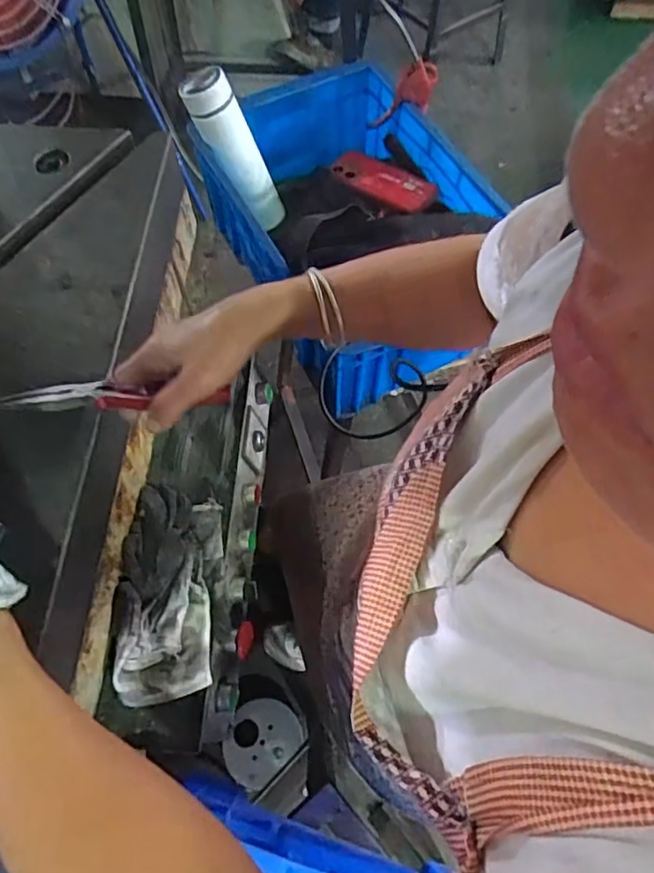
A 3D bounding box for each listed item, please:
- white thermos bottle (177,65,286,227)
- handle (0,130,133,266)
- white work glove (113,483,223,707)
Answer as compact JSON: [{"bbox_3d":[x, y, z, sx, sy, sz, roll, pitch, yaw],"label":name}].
[{"bbox_3d":[-0.121,-0.390,0.802,0.057,0.235,0.059,5,63,26],"label":"white thermos bottle"},{"bbox_3d":[-0.266,-0.206,0.533,0.035,0.020,0.233,31,68,13],"label":"handle"},{"bbox_3d":[-0.142,0.134,0.520,0.079,0.036,0.188,0,65,-1],"label":"white work glove"}]

